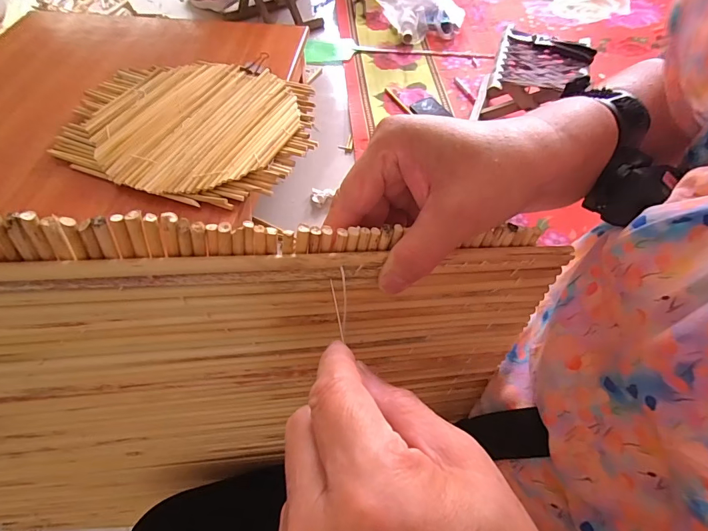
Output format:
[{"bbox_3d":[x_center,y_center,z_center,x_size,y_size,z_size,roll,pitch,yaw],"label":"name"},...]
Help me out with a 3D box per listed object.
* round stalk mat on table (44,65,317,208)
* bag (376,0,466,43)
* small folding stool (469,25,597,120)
[{"bbox_3d":[-0.285,-0.254,0.699,0.408,0.027,0.329,11,60,8],"label":"round stalk mat on table"},{"bbox_3d":[0.196,-0.810,1.228,0.312,0.180,0.118,0,59,1],"label":"bag"},{"bbox_3d":[0.441,-0.449,1.002,0.230,0.165,0.254,18,59,13],"label":"small folding stool"}]

